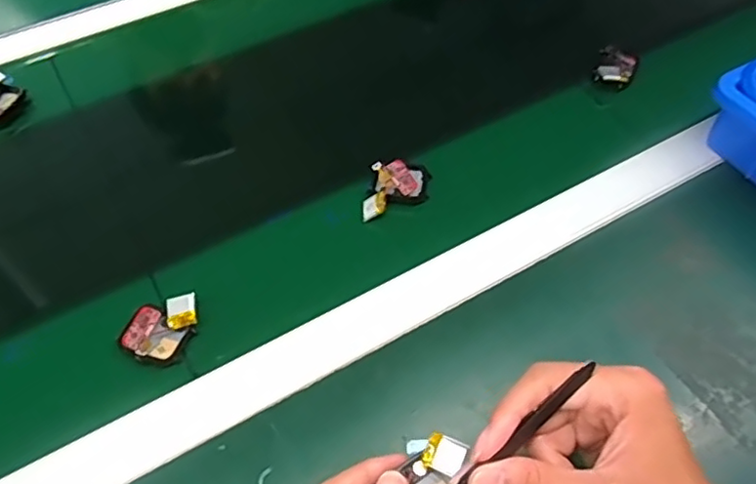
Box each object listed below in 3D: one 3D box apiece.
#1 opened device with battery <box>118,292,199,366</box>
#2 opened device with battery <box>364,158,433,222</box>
[{"bbox_3d":[-0.148,0.056,0.417,0.041,0.012,0.051,24,58,17],"label":"opened device with battery"},{"bbox_3d":[0.014,-0.044,0.487,0.058,0.016,0.041,-13,55,-8],"label":"opened device with battery"}]

